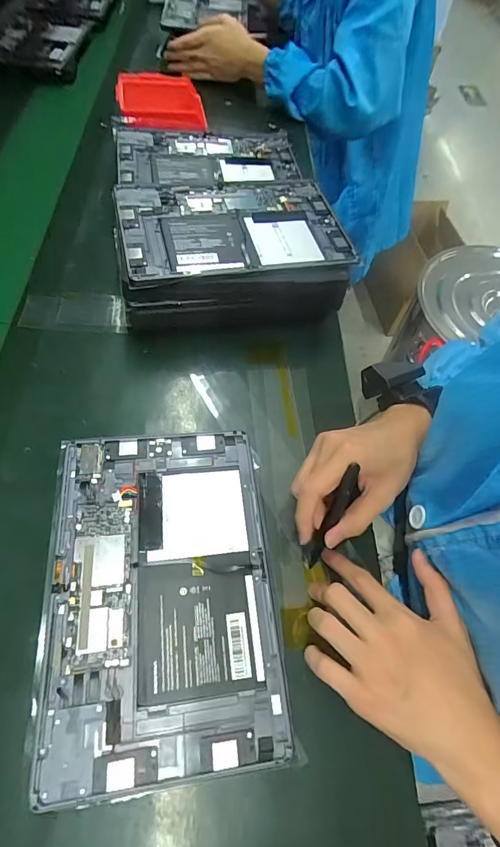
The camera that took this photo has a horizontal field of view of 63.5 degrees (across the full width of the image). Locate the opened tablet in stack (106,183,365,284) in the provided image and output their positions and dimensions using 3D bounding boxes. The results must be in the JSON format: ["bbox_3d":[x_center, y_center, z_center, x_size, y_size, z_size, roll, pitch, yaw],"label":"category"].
[{"bbox_3d":[-0.016,-0.225,0.461,0.249,0.010,0.159,-8,59,-12],"label":"opened tablet in stack"}]

